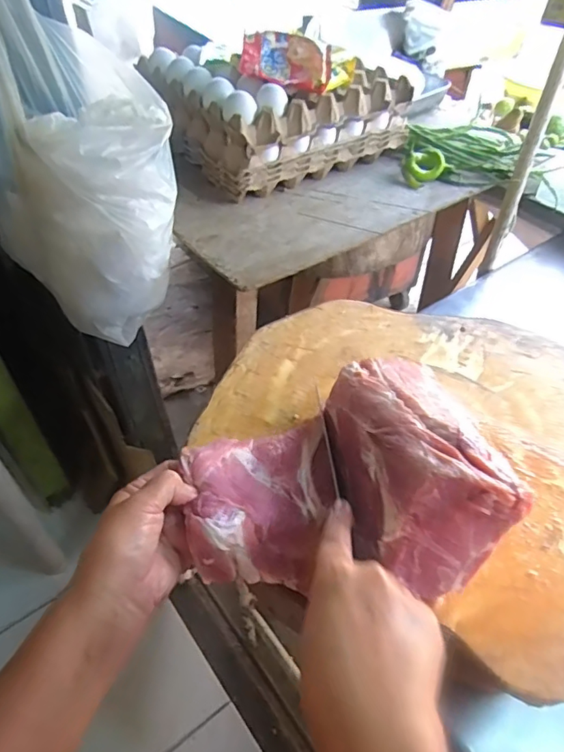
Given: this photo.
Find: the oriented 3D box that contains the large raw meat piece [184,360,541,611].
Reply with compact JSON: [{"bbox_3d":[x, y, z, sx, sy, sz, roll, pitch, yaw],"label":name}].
[{"bbox_3d":[0.039,0.083,0.400,0.221,0.097,0.173,-11,49,-10],"label":"large raw meat piece"}]

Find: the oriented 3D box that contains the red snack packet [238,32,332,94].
[{"bbox_3d":[0.006,-0.417,0.688,0.116,0.025,0.107,10,63,-6],"label":"red snack packet"}]

